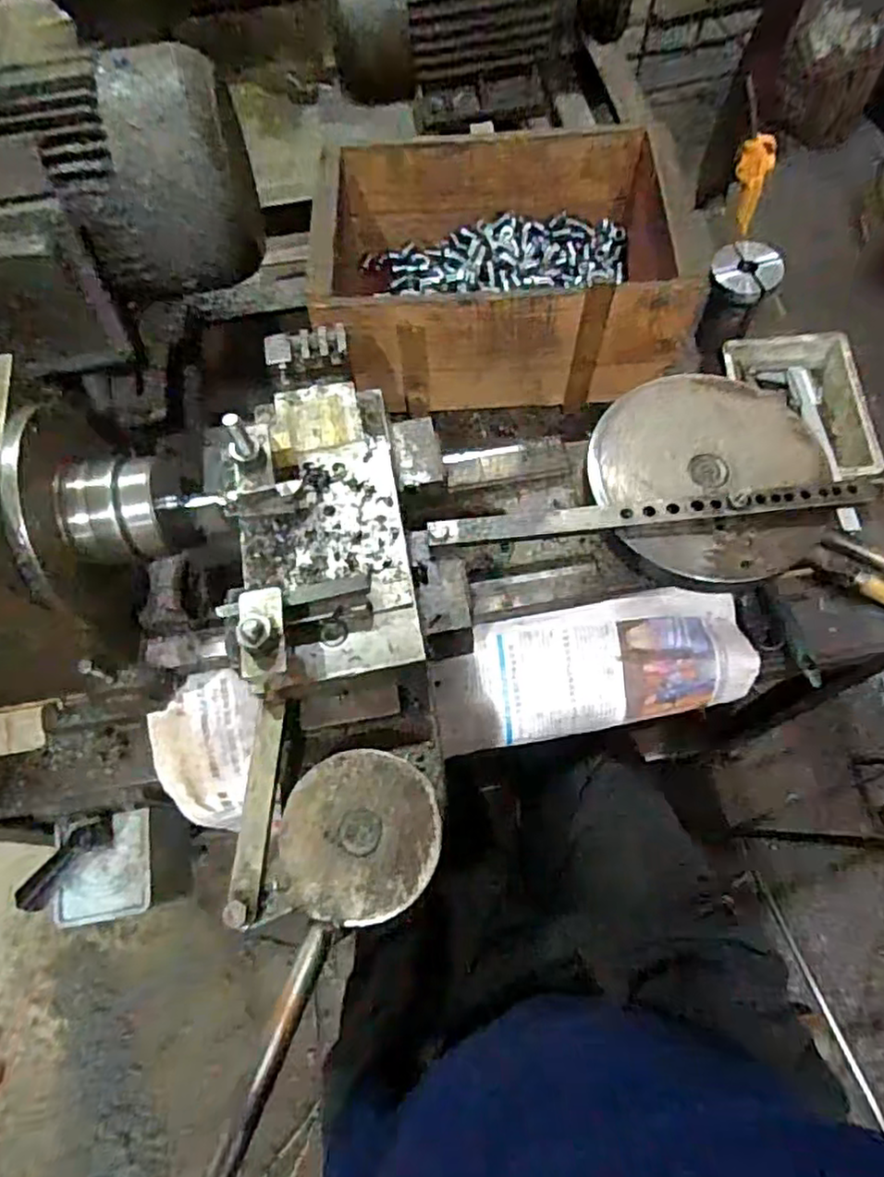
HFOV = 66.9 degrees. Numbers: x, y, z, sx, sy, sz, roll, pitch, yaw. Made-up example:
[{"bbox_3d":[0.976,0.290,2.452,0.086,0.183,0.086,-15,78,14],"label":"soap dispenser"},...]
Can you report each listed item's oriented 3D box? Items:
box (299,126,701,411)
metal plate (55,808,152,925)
[{"bbox_3d":[0.053,-0.341,0.722,0.353,0.142,0.267,-6,66,0],"label":"box"},{"bbox_3d":[-0.313,0.260,0.624,0.078,0.012,0.091,-1,69,-26],"label":"metal plate"}]

